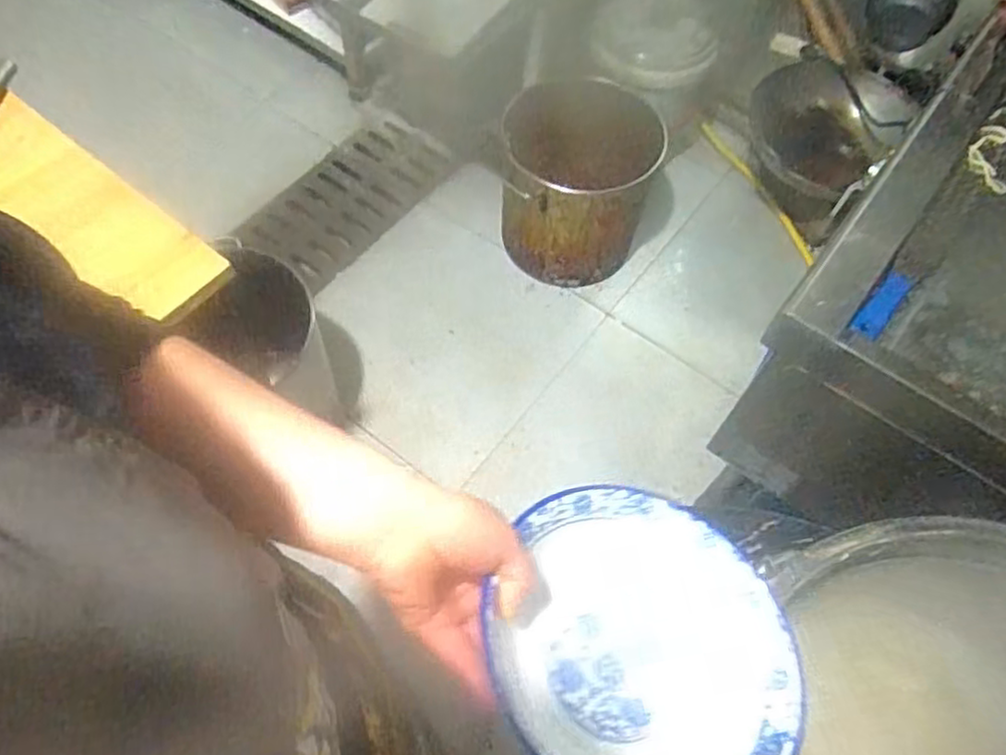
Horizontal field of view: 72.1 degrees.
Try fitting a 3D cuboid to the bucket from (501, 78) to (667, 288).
[{"bbox_3d":[0.163,-0.466,1.645,0.328,0.395,0.351,0,61,-1],"label":"bucket"}]

